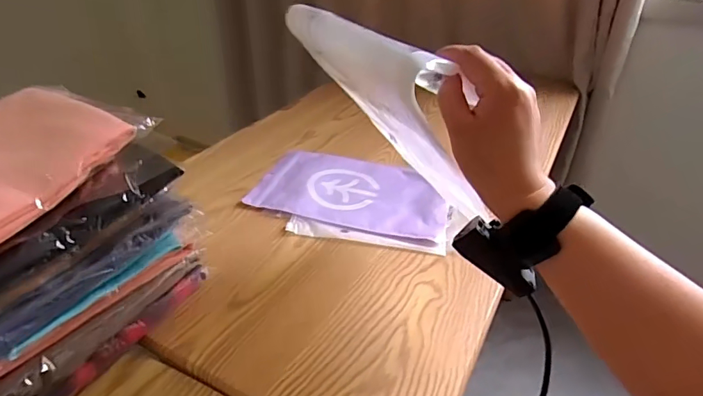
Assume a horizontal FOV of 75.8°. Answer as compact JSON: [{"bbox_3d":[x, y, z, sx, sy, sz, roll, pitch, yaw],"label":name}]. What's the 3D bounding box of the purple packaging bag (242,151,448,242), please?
[{"bbox_3d":[0.002,-0.017,0.758,0.309,0.013,0.205,10,34,10],"label":"purple packaging bag"}]

